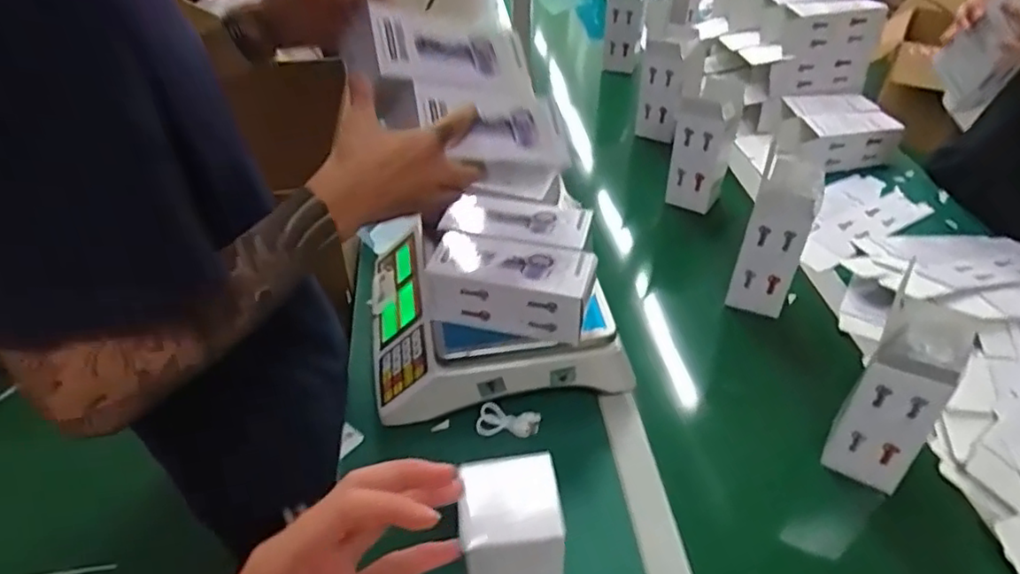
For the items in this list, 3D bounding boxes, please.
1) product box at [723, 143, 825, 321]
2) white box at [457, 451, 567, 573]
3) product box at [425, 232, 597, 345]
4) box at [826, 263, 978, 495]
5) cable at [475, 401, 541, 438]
[{"bbox_3d":[0.348,-0.062,0.837,0.078,0.187,0.086,16,44,18],"label":"product box"},{"bbox_3d":[0.001,0.221,0.528,0.076,0.176,0.070,-4,41,-5],"label":"white box"},{"bbox_3d":[0.002,-0.006,0.680,0.166,0.085,0.078,10,42,11],"label":"product box"},{"bbox_3d":[0.384,0.106,0.645,0.076,0.183,0.088,22,46,24],"label":"box"},{"bbox_3d":[-0.001,0.151,0.735,0.071,0.026,0.029,3,41,3],"label":"cable"}]

